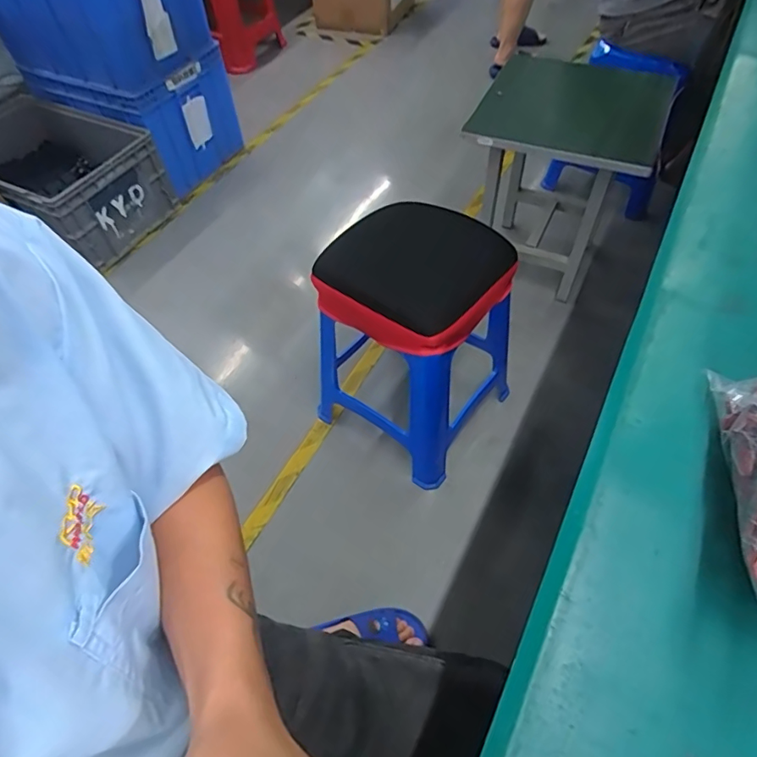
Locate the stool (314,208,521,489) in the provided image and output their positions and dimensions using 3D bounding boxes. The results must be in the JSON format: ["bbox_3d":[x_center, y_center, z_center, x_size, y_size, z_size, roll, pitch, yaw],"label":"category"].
[{"bbox_3d":[0.080,-0.069,1.081,0.318,0.453,0.336,30,61,23],"label":"stool"}]

